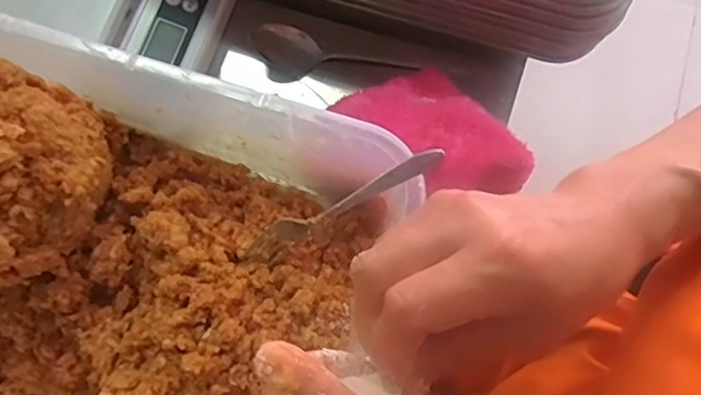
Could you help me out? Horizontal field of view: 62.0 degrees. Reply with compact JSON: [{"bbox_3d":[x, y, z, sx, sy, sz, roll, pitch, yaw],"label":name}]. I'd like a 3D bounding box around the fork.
[{"bbox_3d":[-0.008,0.007,0.362,0.165,0.019,0.019,-29,72,38],"label":"fork"}]

